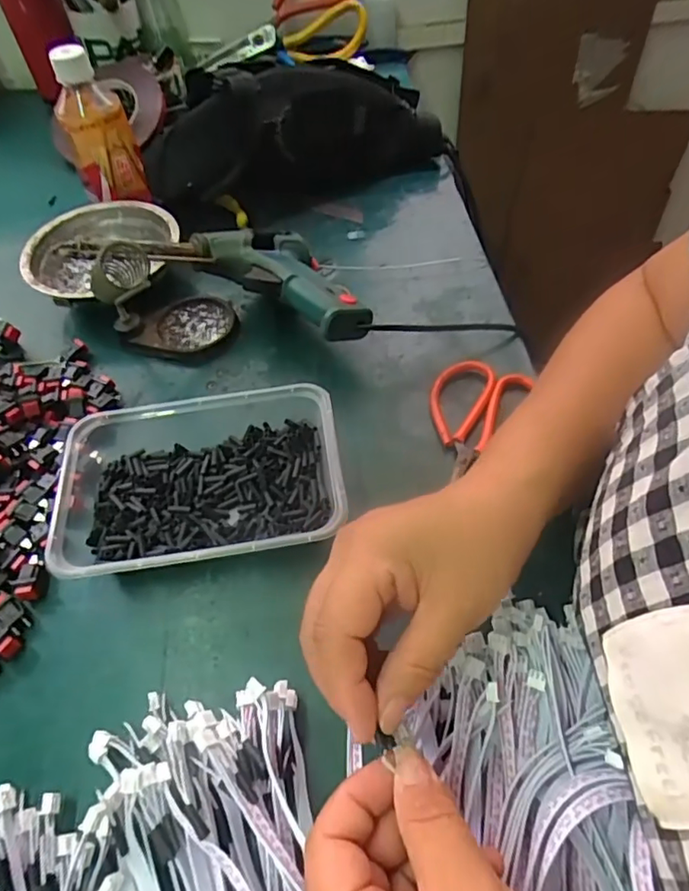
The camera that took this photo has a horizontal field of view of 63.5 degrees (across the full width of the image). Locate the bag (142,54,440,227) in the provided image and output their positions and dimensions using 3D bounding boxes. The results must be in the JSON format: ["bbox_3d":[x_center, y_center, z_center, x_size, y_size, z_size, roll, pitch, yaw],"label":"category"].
[{"bbox_3d":[-0.039,-0.277,0.508,0.273,0.115,0.061,-9,47,-10],"label":"bag"}]

